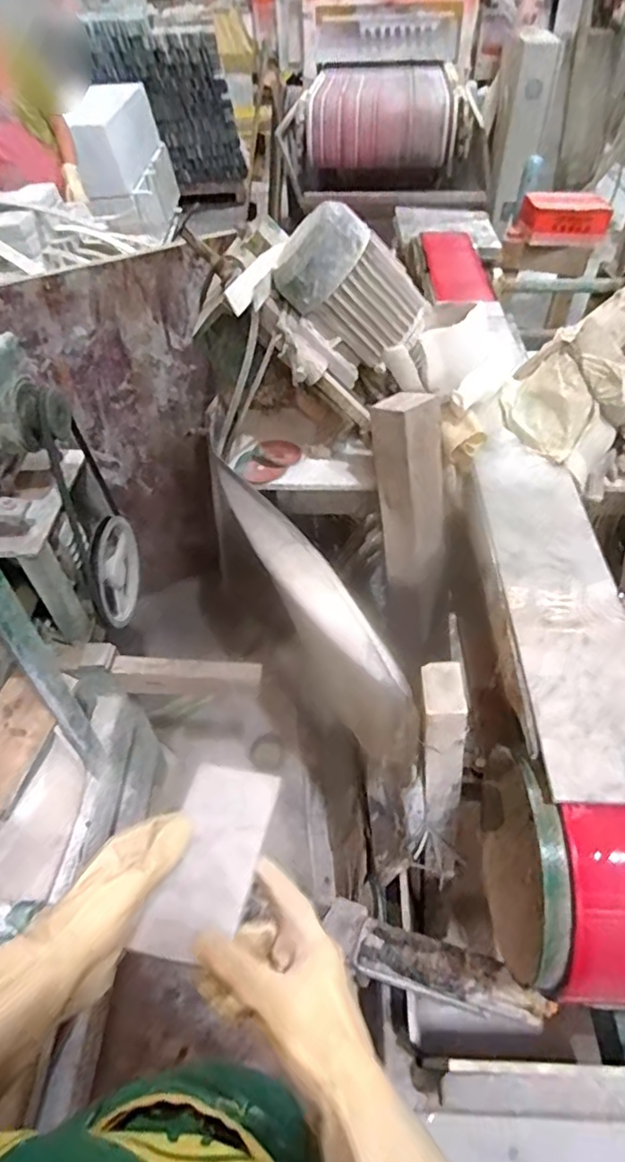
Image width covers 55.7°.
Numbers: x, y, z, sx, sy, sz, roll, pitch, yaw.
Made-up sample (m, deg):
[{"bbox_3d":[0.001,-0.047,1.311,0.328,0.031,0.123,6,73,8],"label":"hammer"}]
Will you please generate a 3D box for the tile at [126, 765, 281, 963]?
[{"bbox_3d":[-0.080,0.213,0.459,0.074,0.011,0.145,10,41,13],"label":"tile"}]

